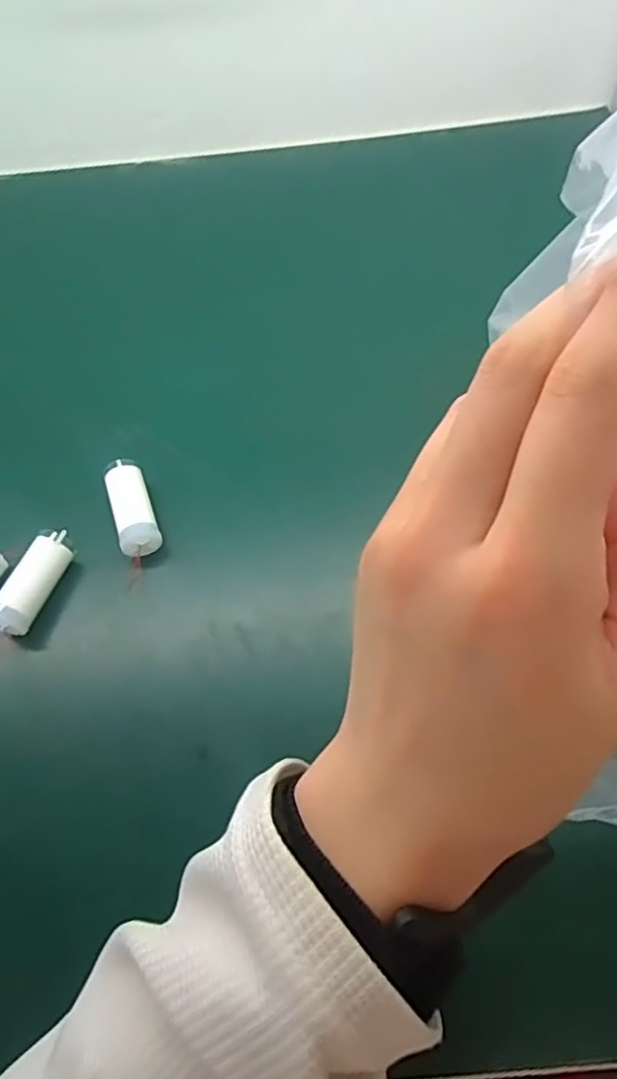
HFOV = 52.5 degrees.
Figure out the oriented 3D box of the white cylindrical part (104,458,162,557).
[{"bbox_3d":[-0.096,-0.018,0.343,0.021,0.021,0.064,-20,62,-8],"label":"white cylindrical part"}]

